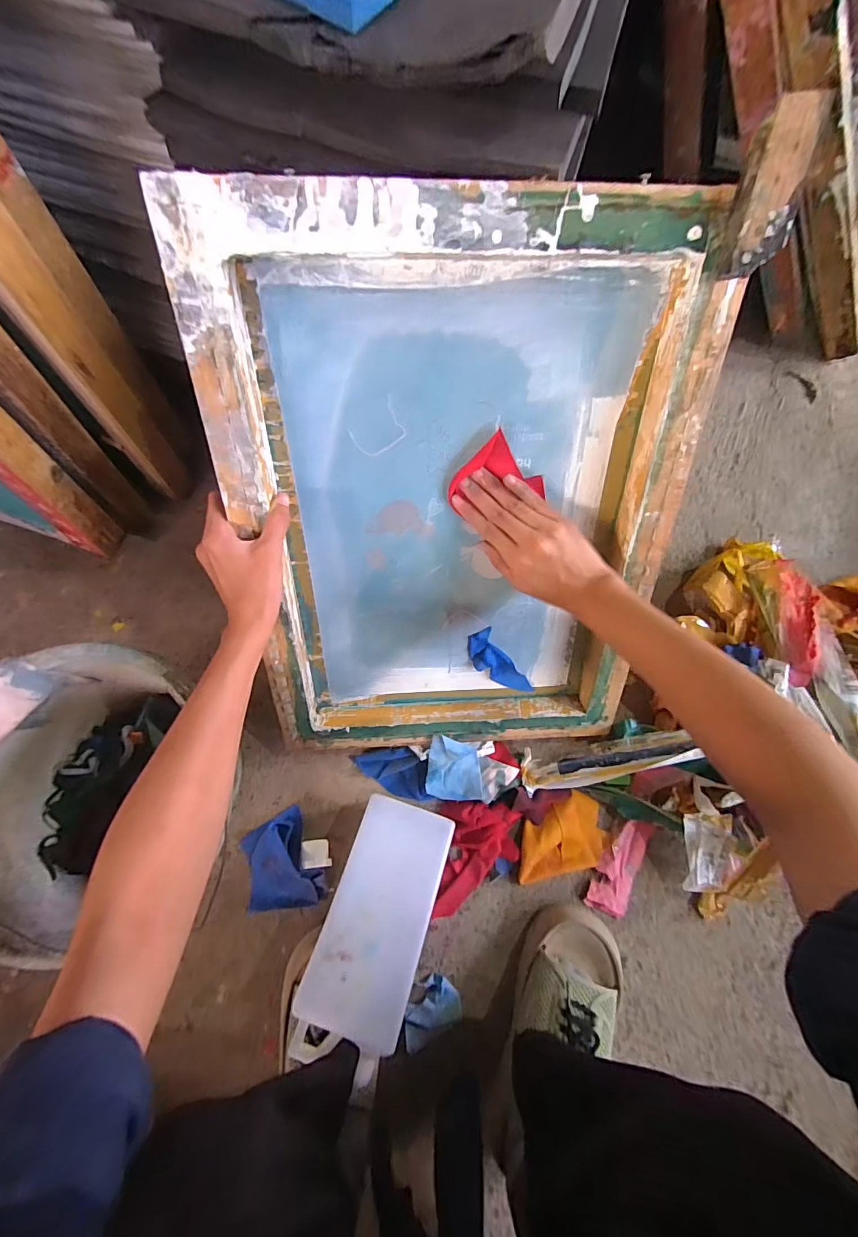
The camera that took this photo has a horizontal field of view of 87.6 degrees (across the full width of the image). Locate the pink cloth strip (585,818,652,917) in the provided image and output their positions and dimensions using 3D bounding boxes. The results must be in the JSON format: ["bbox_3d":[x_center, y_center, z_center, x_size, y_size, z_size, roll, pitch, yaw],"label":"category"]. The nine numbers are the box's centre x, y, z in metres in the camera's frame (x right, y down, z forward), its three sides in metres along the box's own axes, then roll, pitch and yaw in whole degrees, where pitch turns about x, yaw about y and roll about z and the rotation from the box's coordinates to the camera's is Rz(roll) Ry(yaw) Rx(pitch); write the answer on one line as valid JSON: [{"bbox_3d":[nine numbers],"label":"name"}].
[{"bbox_3d":[0.221,0.284,0.516,0.044,0.006,0.107,25,78,4],"label":"pink cloth strip"}]

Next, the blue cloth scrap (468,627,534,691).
[{"bbox_3d":[0.077,0.055,0.502,0.037,0.007,0.102,-31,118,14],"label":"blue cloth scrap"}]

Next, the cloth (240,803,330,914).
[{"bbox_3d":[-0.163,0.272,0.491,0.091,0.034,0.103,-15,78,-5],"label":"cloth"}]

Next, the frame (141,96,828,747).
[{"bbox_3d":[0.025,-0.069,0.397,0.367,0.466,0.052,-2,32,-4],"label":"frame"}]

